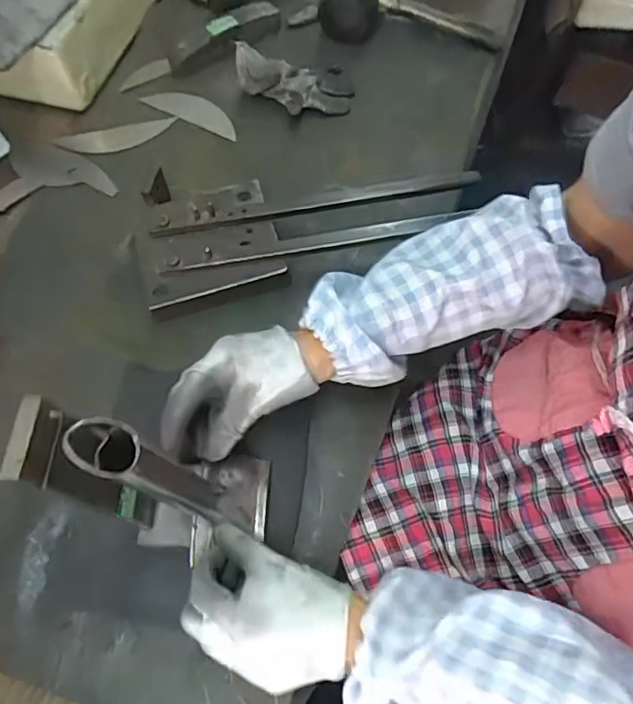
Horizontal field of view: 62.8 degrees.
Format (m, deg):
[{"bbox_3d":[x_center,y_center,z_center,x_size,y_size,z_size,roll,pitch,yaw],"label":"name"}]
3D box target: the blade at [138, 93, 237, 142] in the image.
[{"bbox_3d":[-0.153,-0.302,0.644,0.136,0.007,0.036,26,81,10],"label":"blade"}]

